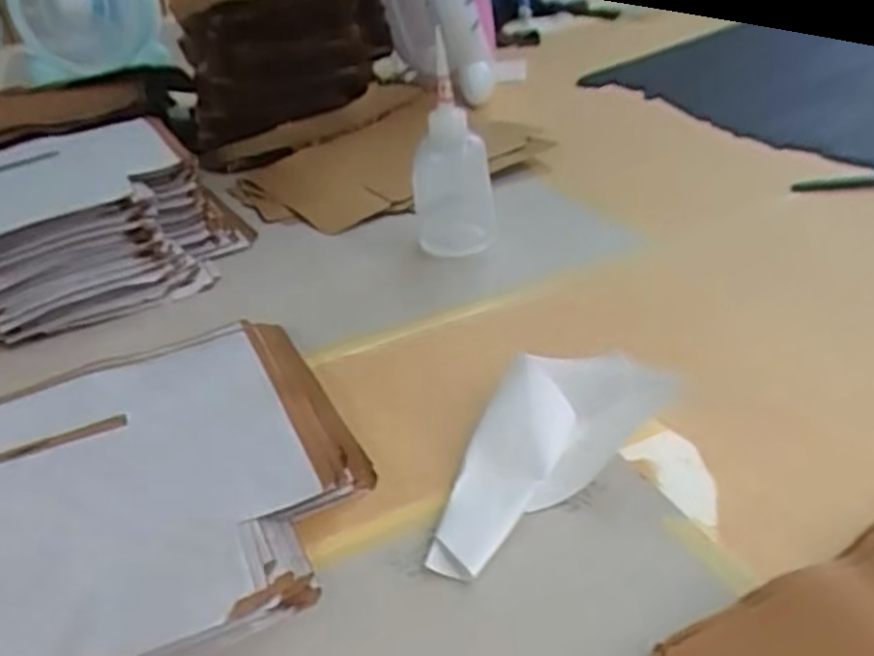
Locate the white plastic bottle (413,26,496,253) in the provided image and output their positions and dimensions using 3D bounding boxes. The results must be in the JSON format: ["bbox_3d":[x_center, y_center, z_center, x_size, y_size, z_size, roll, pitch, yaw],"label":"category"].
[{"bbox_3d":[0.011,-0.151,0.657,0.069,0.154,0.065,-5,32,2],"label":"white plastic bottle"}]

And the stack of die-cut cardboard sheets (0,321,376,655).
[{"bbox_3d":[-0.164,0.082,0.430,0.218,0.022,0.248,-20,35,-19],"label":"stack of die-cut cardboard sheets"}]

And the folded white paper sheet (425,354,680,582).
[{"bbox_3d":[0.056,0.061,0.422,0.072,0.026,0.181,23,44,38],"label":"folded white paper sheet"}]

